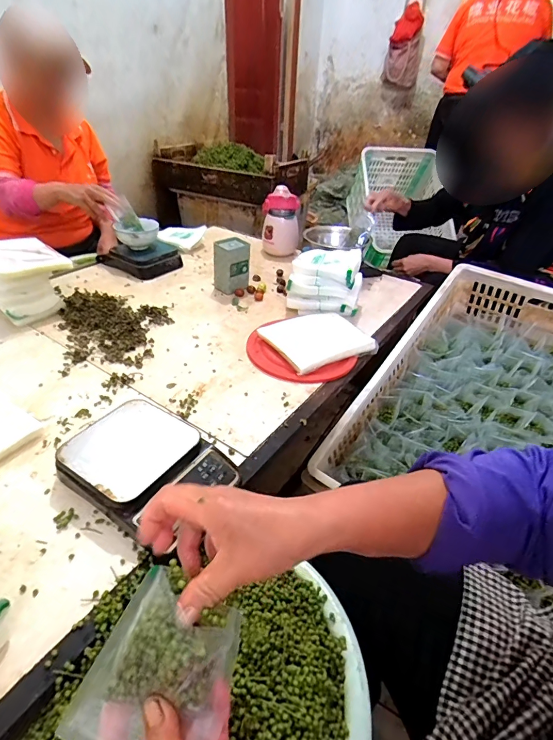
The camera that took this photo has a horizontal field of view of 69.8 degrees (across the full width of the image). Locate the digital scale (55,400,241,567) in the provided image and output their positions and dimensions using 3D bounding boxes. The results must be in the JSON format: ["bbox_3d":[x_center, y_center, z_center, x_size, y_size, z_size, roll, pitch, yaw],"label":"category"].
[{"bbox_3d":[-0.171,0.131,0.537,0.209,0.059,0.156,24,41,25],"label":"digital scale"}]

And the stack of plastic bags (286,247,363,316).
[{"bbox_3d":[0.118,-0.213,0.966,0.169,0.133,0.124,8,37,6],"label":"stack of plastic bags"}]

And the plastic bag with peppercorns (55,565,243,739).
[{"bbox_3d":[-0.082,0.220,0.279,0.096,0.127,0.028,28,3,4],"label":"plastic bag with peppercorns"}]

